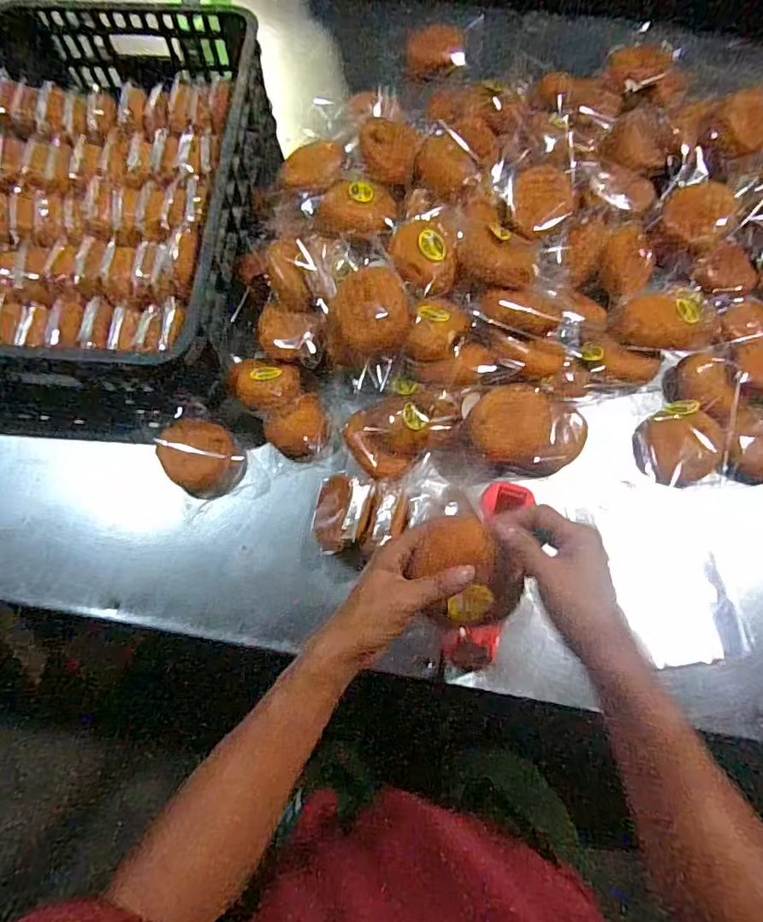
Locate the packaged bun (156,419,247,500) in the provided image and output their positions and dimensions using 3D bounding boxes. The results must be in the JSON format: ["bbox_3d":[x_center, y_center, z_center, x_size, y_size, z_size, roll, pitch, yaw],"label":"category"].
[{"bbox_3d":[-0.239,-0.004,0.686,0.108,0.034,0.093,19,70,7],"label":"packaged bun"}]

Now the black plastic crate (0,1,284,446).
[{"bbox_3d":[-0.420,-0.391,0.771,0.446,0.135,0.666,3,74,2],"label":"black plastic crate"}]

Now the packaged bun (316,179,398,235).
[{"bbox_3d":[-0.032,-0.329,0.687,0.101,0.040,0.080,8,70,3],"label":"packaged bun"}]

